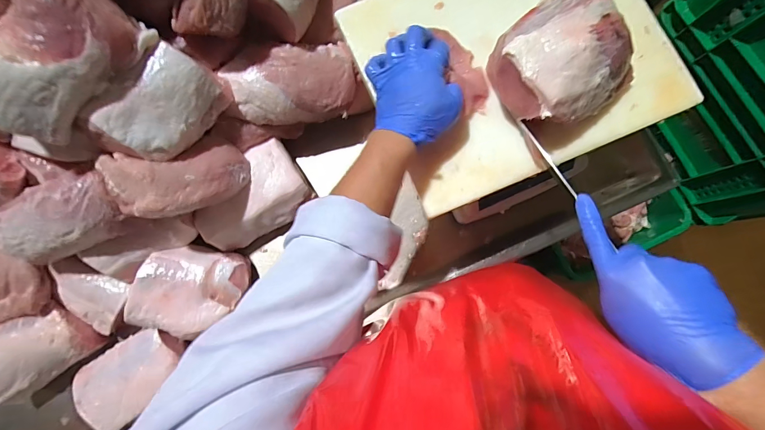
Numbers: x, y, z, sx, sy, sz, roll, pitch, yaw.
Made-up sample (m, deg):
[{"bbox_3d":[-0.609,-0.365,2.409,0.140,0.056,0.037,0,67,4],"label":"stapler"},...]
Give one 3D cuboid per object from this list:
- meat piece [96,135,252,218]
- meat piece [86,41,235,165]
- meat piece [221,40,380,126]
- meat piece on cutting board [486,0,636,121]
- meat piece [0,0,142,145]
[{"bbox_3d":[-0.289,-0.063,0.515,0.181,0.068,0.120,-21,84,-35],"label":"meat piece"},{"bbox_3d":[-0.300,-0.146,0.490,0.112,0.070,0.157,40,80,-36],"label":"meat piece"},{"bbox_3d":[-0.134,-0.205,0.553,0.204,0.060,0.112,-6,82,1],"label":"meat piece"},{"bbox_3d":[0.203,-0.176,0.403,0.140,0.067,0.133,-35,82,-3],"label":"meat piece on cutting board"},{"bbox_3d":[-0.395,-0.179,0.402,0.119,0.080,0.204,36,85,6],"label":"meat piece"}]

